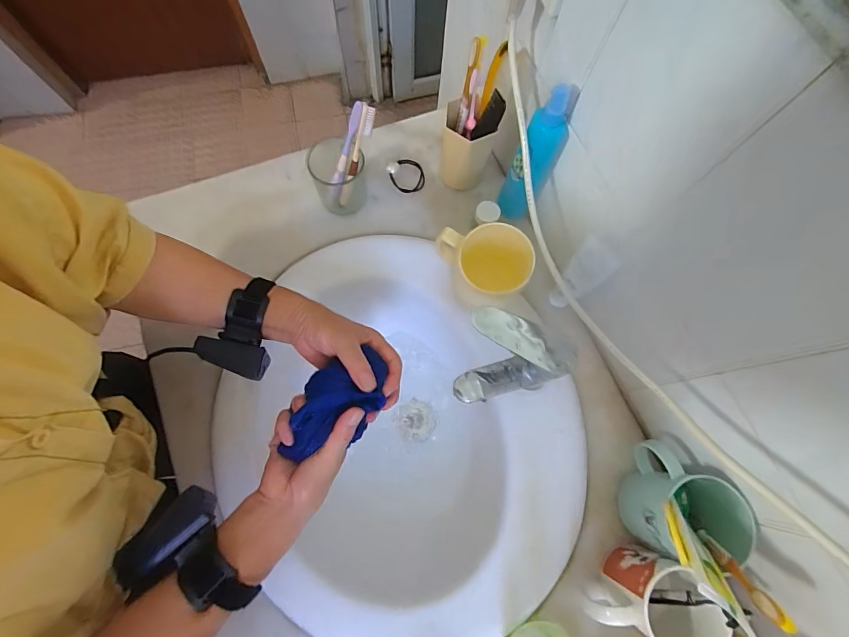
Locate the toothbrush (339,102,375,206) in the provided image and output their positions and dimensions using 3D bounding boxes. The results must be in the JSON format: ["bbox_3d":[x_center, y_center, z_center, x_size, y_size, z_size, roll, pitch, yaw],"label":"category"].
[{"bbox_3d":[-0.090,-0.209,0.524,0.015,0.140,0.015,44,47,11],"label":"toothbrush"}]

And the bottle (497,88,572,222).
[{"bbox_3d":[0.129,-0.188,0.485,0.050,0.181,0.049,1,74,-2],"label":"bottle"}]

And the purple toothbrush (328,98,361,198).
[{"bbox_3d":[-0.105,-0.217,0.528,0.017,0.135,0.009,37,39,10],"label":"purple toothbrush"}]

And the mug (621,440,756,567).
[{"bbox_3d":[0.274,0.193,0.442,0.091,0.101,0.114,-5,74,-4],"label":"mug"}]

